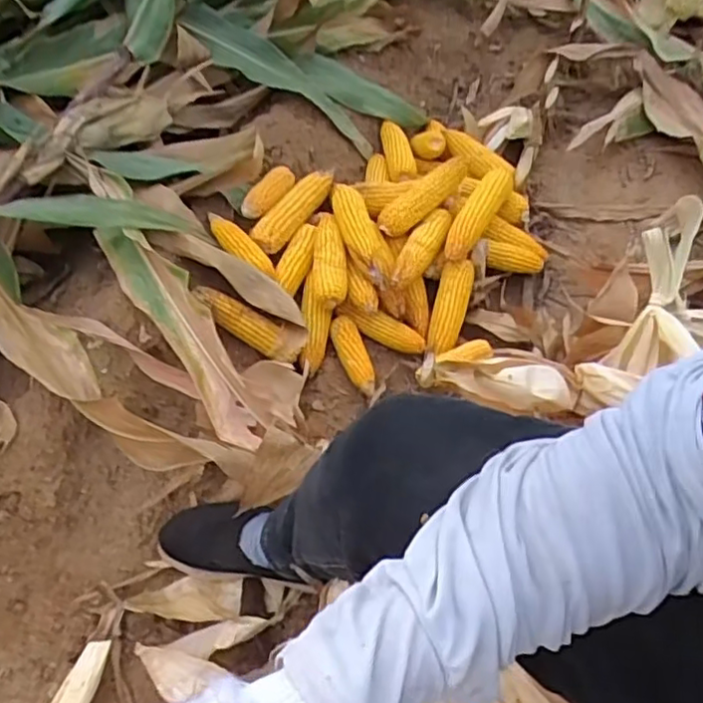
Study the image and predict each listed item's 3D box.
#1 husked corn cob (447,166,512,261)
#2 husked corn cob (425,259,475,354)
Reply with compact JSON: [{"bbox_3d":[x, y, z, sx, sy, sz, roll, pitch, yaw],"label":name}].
[{"bbox_3d":[0.227,-0.248,1.153,0.048,0.066,0.228,25,55,21],"label":"husked corn cob"},{"bbox_3d":[0.164,-0.073,1.095,0.055,0.040,0.180,15,72,14],"label":"husked corn cob"}]

